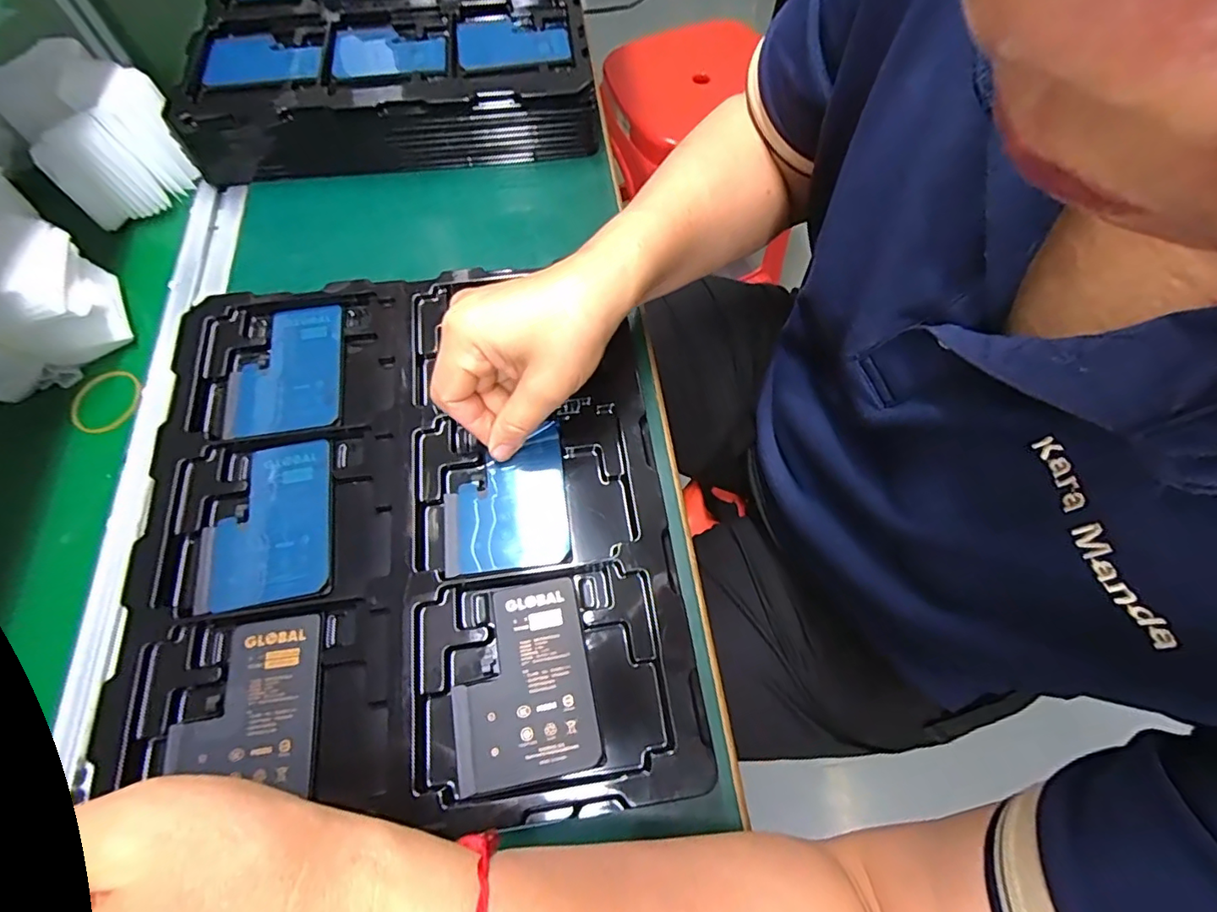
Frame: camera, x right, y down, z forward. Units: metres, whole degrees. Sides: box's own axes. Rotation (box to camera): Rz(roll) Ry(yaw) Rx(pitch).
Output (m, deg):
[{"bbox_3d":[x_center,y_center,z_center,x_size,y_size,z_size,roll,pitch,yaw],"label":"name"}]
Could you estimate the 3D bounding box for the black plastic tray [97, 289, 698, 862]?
[{"bbox_3d":[-0.113,0.027,0.301,0.273,0.022,0.310,-9,65,-3],"label":"black plastic tray"}]

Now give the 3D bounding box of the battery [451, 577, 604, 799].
[{"bbox_3d":[-0.043,0.109,0.268,0.066,0.004,0.088,-11,65,-4],"label":"battery"}]

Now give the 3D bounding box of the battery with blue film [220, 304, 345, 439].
[{"bbox_3d":[-0.203,-0.056,0.346,0.070,0.004,0.090,-8,65,-3],"label":"battery with blue film"}]

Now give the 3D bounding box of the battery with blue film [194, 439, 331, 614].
[{"bbox_3d":[-0.187,0.036,0.301,0.067,0.005,0.089,-11,65,-4],"label":"battery with blue film"}]

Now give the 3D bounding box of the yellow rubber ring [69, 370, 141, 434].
[{"bbox_3d":[-0.337,-0.038,0.370,0.048,0.004,0.044,0,62,-1],"label":"yellow rubber ring"}]

